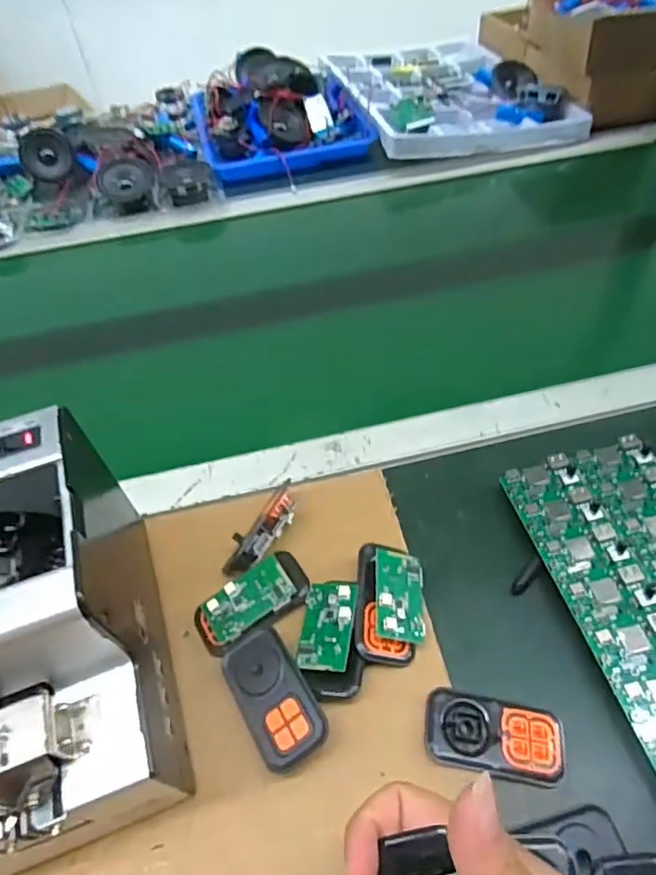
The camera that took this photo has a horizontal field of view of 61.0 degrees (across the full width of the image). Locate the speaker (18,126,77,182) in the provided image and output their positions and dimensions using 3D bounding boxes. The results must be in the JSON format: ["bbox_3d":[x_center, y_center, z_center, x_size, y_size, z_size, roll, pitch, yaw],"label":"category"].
[{"bbox_3d":[-0.403,-0.406,0.803,0.070,0.067,0.020,-18,19,-9],"label":"speaker"}]

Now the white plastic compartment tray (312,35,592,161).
[{"bbox_3d":[0.170,-0.576,0.905,0.309,0.042,0.484,-11,50,-4],"label":"white plastic compartment tray"}]

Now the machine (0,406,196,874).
[{"bbox_3d":[-0.164,0.106,0.292,0.125,0.153,0.177,-19,51,-10],"label":"machine"}]

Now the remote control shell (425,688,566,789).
[{"bbox_3d":[0.093,0.166,0.310,0.075,0.009,0.038,6,51,10],"label":"remote control shell"}]

